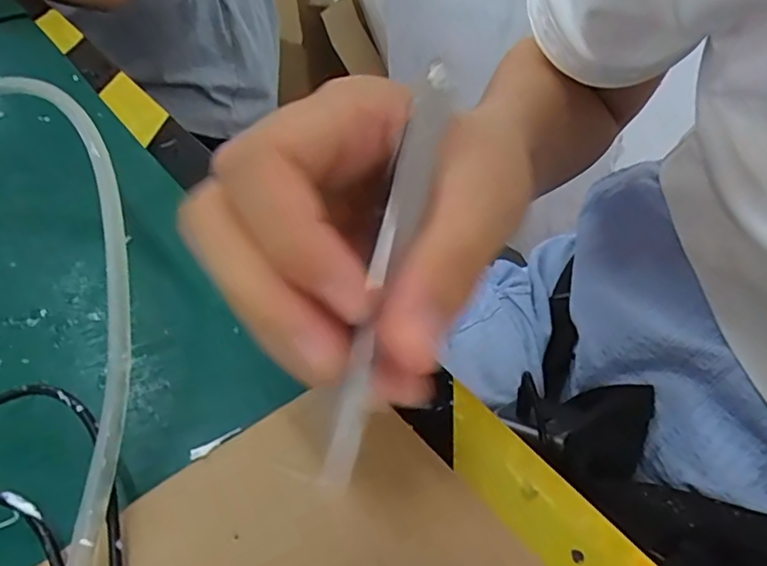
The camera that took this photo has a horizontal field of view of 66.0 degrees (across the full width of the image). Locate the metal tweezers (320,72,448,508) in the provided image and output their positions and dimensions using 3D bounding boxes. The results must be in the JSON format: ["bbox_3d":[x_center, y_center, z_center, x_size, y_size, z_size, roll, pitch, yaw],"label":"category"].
[{"bbox_3d":[0.002,-0.008,0.142,0.008,0.010,0.111,8,66,13],"label":"metal tweezers"}]

